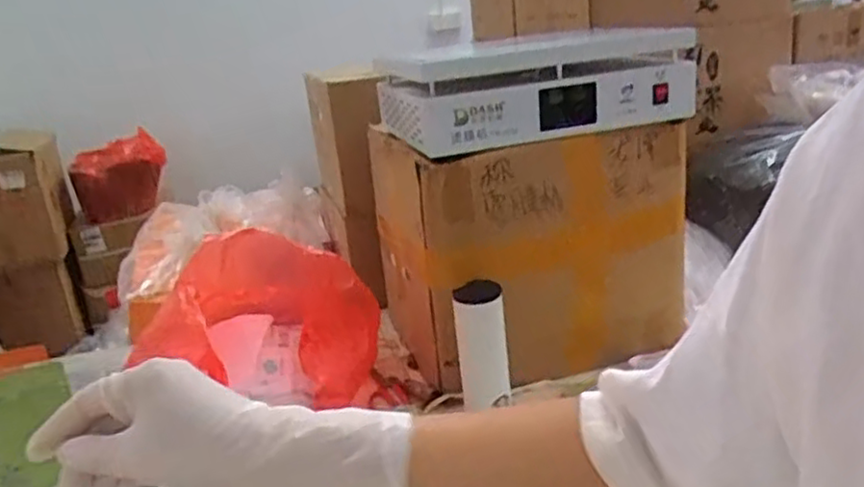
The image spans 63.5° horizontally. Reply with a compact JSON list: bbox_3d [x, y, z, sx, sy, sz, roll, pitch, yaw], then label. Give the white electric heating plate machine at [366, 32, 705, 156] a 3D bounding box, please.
[{"bbox_3d":[0.138,-0.256,1.104,0.450,0.130,0.296,-11,20,-13],"label":"white electric heating plate machine"}]

